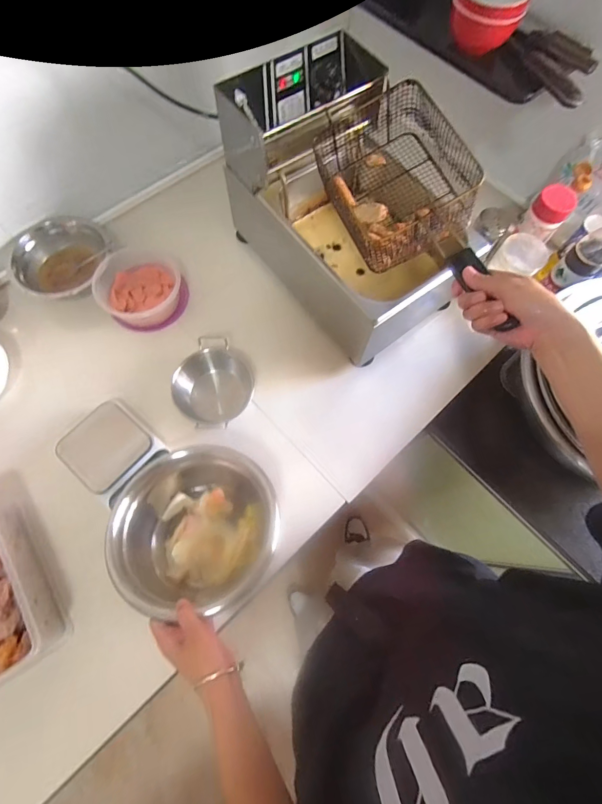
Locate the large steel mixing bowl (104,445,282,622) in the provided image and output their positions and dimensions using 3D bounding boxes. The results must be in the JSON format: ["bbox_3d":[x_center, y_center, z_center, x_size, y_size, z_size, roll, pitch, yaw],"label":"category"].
[{"bbox_3d":[-0.147,0.181,0.551,0.215,0.133,0.203,1,70,-2],"label":"large steel mixing bowl"}]

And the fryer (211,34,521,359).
[{"bbox_3d":[0.089,-0.339,0.675,0.255,0.291,0.412,-36,75,-13],"label":"fryer"}]

